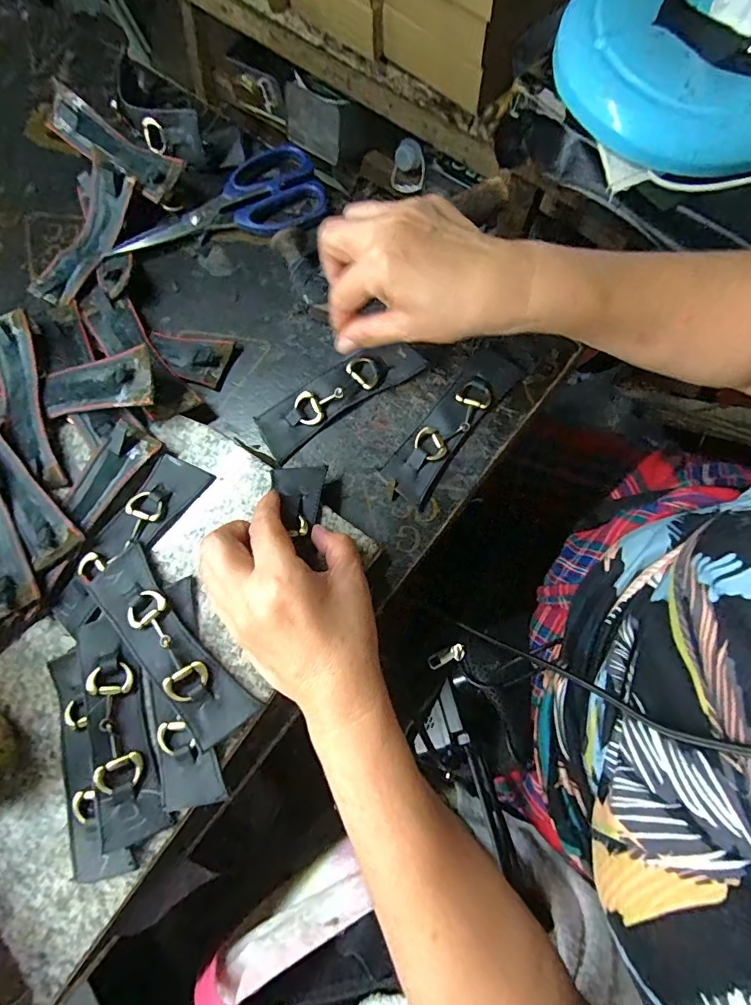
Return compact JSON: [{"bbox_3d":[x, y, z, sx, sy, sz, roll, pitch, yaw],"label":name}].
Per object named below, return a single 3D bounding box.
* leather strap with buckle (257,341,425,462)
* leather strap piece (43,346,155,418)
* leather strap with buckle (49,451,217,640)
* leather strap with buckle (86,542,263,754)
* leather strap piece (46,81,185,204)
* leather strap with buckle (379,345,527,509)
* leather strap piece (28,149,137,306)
[{"bbox_3d":[-0.028,-0.083,0.353,0.129,0.012,0.045,-30,75,-1],"label":"leather strap with buckle"},{"bbox_3d":[-0.198,-0.085,0.333,0.090,0.008,0.039,-4,73,14],"label":"leather strap piece"},{"bbox_3d":[-0.167,0.025,0.316,0.037,0.006,0.132,31,80,10],"label":"leather strap with buckle"},{"bbox_3d":[-0.131,0.088,0.295,0.038,0.011,0.134,-42,77,-7],"label":"leather strap with buckle"},{"bbox_3d":[-0.219,-0.297,0.391,0.135,0.026,0.035,36,81,11],"label":"leather strap piece"},{"bbox_3d":[0.057,-0.060,0.345,0.035,0.013,0.130,37,81,11],"label":"leather strap with buckle"},{"bbox_3d":[-0.241,-0.220,0.387,0.030,0.025,0.122,32,93,9],"label":"leather strap piece"}]

